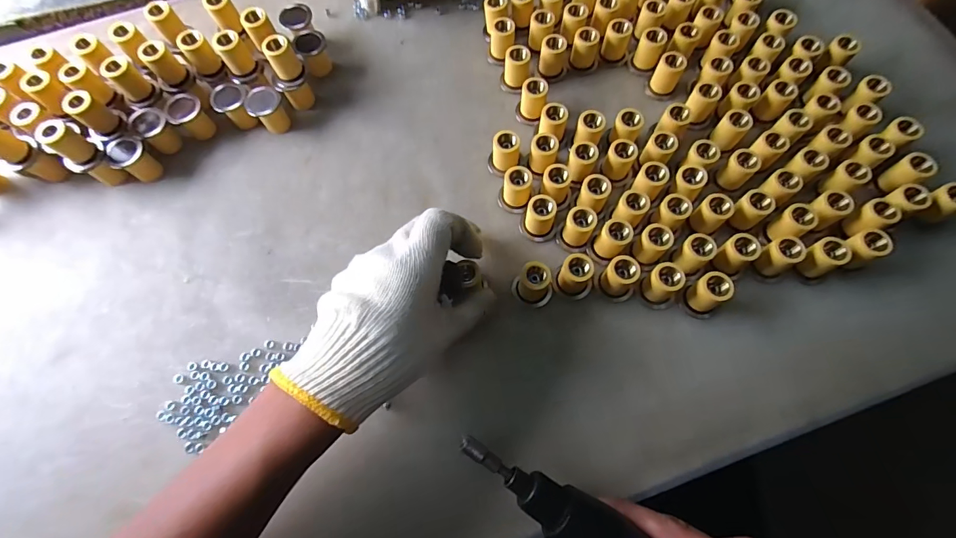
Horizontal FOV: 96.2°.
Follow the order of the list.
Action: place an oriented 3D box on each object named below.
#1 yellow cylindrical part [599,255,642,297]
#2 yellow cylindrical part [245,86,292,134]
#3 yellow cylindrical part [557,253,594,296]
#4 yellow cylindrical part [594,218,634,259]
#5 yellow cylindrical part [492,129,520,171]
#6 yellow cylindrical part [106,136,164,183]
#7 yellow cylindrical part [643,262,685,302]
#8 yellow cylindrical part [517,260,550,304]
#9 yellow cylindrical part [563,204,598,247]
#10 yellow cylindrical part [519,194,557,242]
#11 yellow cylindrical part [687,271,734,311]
[{"bbox_3d":[0.106,0.006,0.322,0.022,0.035,0.021,-1,70,2],"label":"yellow cylindrical part"},{"bbox_3d":[-0.186,-0.142,0.384,0.028,0.036,0.021,-34,72,-10],"label":"yellow cylindrical part"},{"bbox_3d":[0.073,0.006,0.324,0.023,0.034,0.024,-1,70,2],"label":"yellow cylindrical part"},{"bbox_3d":[0.105,-0.023,0.331,0.021,0.034,0.026,38,75,14],"label":"yellow cylindrical part"},{"bbox_3d":[0.024,-0.097,0.364,0.022,0.034,0.022,4,70,3],"label":"yellow cylindrical part"},{"bbox_3d":[-0.296,-0.094,0.372,0.027,0.032,0.027,-1,70,2],"label":"yellow cylindrical part"},{"bbox_3d":[0.135,0.011,0.319,0.022,0.034,0.022,-1,70,2],"label":"yellow cylindrical part"},{"bbox_3d":[0.042,0.011,0.323,0.022,0.035,0.023,-1,70,2],"label":"yellow cylindrical part"},{"bbox_3d":[0.078,-0.031,0.337,0.021,0.034,0.025,31,74,12],"label":"yellow cylindrical part"},{"bbox_3d":[0.049,-0.040,0.341,0.029,0.033,0.024,13,71,7],"label":"yellow cylindrical part"},{"bbox_3d":[0.168,0.017,0.315,0.021,0.034,0.021,-1,70,2],"label":"yellow cylindrical part"}]

